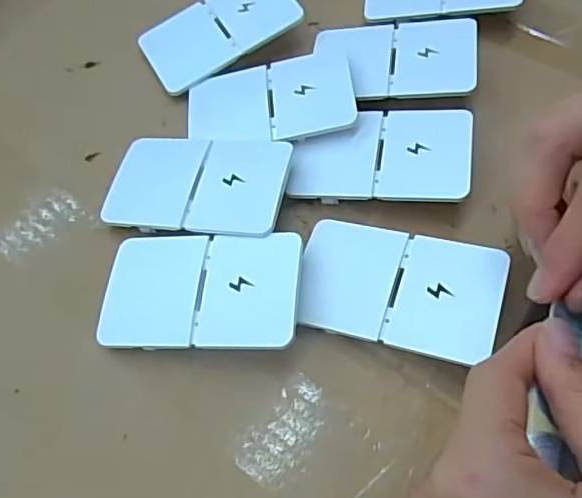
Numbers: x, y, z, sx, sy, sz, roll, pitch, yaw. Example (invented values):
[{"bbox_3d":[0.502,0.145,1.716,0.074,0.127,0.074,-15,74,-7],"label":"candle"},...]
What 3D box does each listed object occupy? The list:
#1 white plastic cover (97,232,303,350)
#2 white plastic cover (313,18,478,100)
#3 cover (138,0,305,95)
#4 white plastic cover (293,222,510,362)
[{"bbox_3d":[-0.039,0.017,0.249,0.086,0.004,0.053,-2,60,15],"label":"white plastic cover"},{"bbox_3d":[0.055,-0.101,0.306,0.083,0.006,0.055,-1,60,13],"label":"white plastic cover"},{"bbox_3d":[-0.040,-0.125,0.326,0.086,0.004,0.053,-31,64,-1],"label":"cover"},{"bbox_3d":[0.045,0.016,0.246,0.085,0.004,0.053,10,63,21],"label":"white plastic cover"}]

